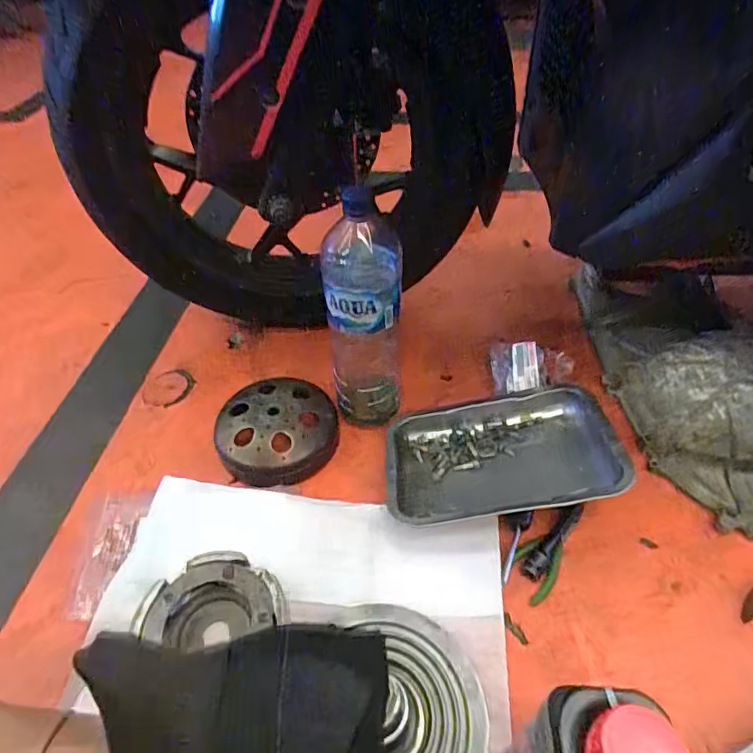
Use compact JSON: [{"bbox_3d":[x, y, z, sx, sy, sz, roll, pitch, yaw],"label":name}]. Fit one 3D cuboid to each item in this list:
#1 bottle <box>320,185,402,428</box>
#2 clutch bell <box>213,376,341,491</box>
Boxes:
[{"bbox_3d":[-0.016,-0.060,0.622,0.087,0.279,0.086,1,45,4],"label":"bottle"},{"bbox_3d":[-0.121,0.067,0.668,0.138,0.047,0.151,-1,45,1],"label":"clutch bell"}]

